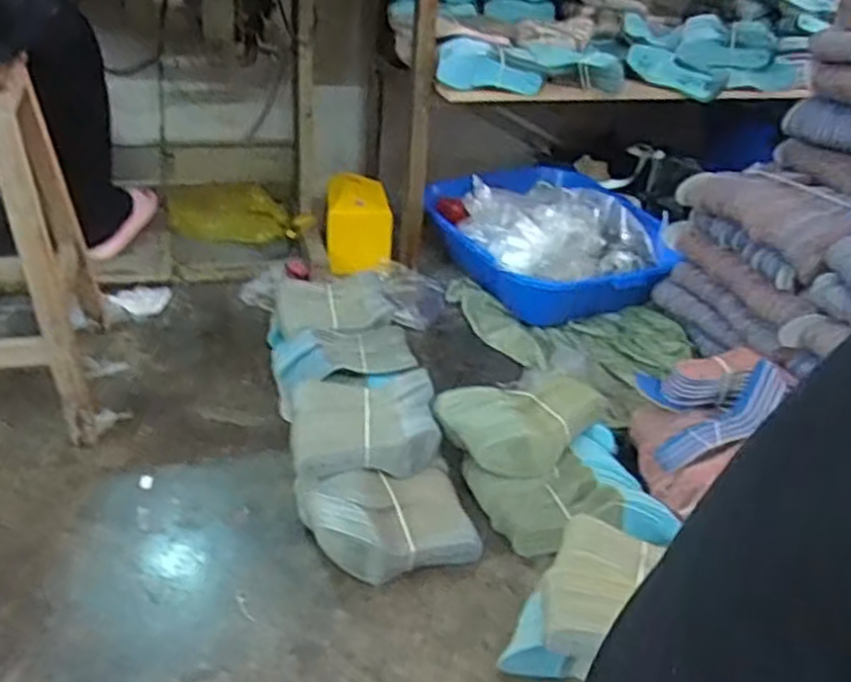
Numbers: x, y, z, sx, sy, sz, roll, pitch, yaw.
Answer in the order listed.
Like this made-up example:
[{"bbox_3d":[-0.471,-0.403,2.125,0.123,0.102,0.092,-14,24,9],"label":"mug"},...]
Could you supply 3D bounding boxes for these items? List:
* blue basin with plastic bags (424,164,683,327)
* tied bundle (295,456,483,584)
[{"bbox_3d":[0.296,-0.265,1.787,0.563,0.259,0.547,4,33,-3],"label":"blue basin with plastic bags"},{"bbox_3d":[-0.054,0.268,1.102,0.264,0.088,0.184,-10,36,-22],"label":"tied bundle"}]

